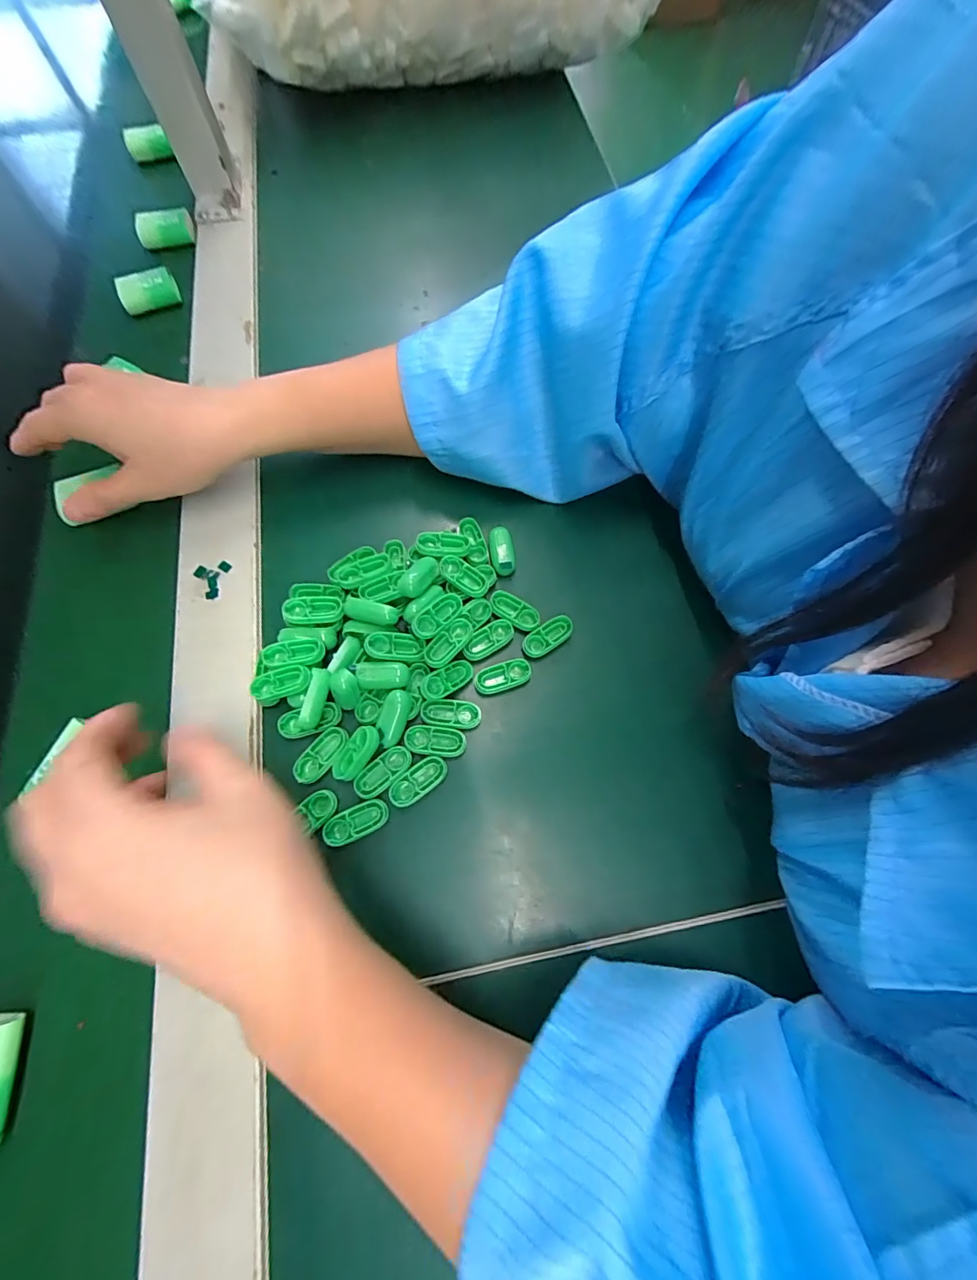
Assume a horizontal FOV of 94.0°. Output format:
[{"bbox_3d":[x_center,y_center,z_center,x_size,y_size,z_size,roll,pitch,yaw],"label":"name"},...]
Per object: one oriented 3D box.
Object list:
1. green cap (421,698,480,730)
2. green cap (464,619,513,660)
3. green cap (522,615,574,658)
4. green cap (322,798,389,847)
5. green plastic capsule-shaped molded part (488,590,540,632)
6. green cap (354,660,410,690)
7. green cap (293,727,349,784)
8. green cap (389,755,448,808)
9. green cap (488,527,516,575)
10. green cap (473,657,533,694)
[{"bbox_3d":[-0.022,0.043,0.262,0.034,0.005,0.014,6,71,1],"label":"green cap"},{"bbox_3d":[0.000,-0.002,0.275,0.035,0.013,0.017,-35,75,-12],"label":"green cap"},{"bbox_3d":[0.037,-0.003,0.281,0.034,0.004,0.016,-32,74,-11],"label":"green cap"},{"bbox_3d":[-0.070,0.096,0.239,0.033,0.004,0.016,-25,73,-9],"label":"green cap"},{"bbox_3d":[0.017,-0.018,0.288,0.034,0.009,0.015,31,73,-9],"label":"green plastic capsule-shaped molded part"},{"bbox_3d":[-0.060,0.020,0.259,0.028,0.007,0.015,-5,71,-2],"label":"green cap"},{"bbox_3d":[-0.093,0.063,0.250,0.016,0.004,0.034,36,74,11],"label":"green cap"},{"bbox_3d":[-0.039,0.077,0.250,0.034,0.005,0.016,-37,75,-12],"label":"green cap"},{"bbox_3d":[0.009,-0.059,0.297,0.015,0.007,0.034,-10,71,-4],"label":"green cap"},{"bbox_3d":[0.009,0.021,0.272,0.035,0.005,0.016,-19,72,-7],"label":"green cap"}]

